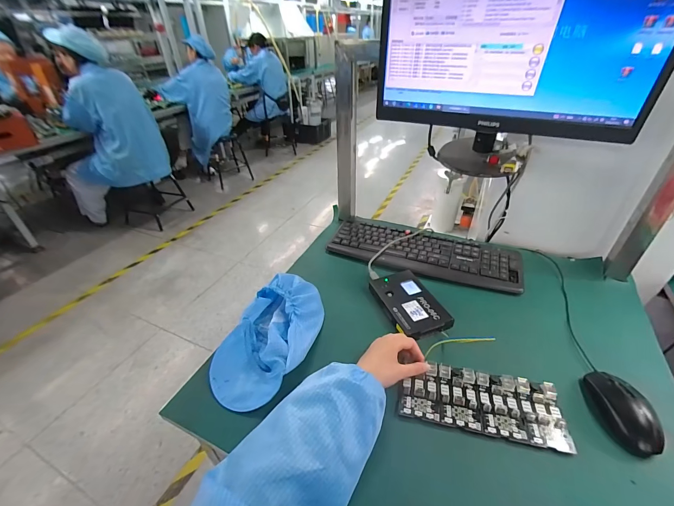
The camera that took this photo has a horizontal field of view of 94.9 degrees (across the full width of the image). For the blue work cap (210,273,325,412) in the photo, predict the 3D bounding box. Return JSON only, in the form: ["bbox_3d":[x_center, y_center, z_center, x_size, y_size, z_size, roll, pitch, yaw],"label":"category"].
[{"bbox_3d":[-0.111,0.143,0.555,0.142,0.054,0.257,9,37,14],"label":"blue work cap"}]

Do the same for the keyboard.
[{"bbox_3d":[0.199,0.002,0.742,0.439,0.031,0.163,10,38,16],"label":"keyboard"}]

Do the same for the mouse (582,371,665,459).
[{"bbox_3d":[0.408,0.223,0.442,0.068,0.035,0.114,-2,36,0],"label":"mouse"}]

